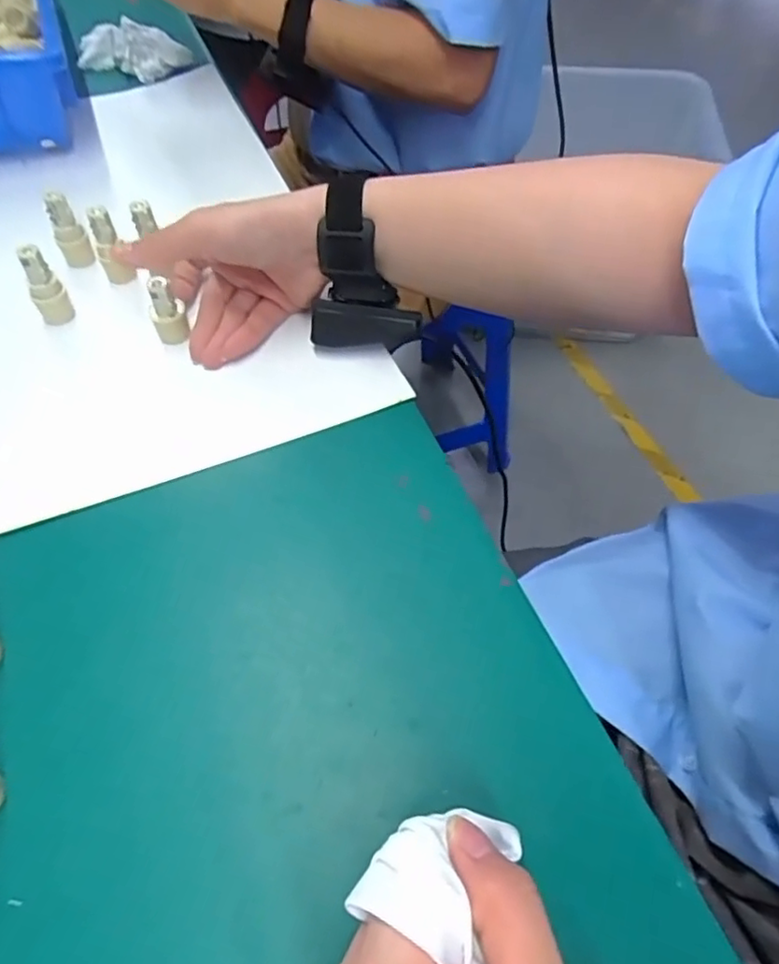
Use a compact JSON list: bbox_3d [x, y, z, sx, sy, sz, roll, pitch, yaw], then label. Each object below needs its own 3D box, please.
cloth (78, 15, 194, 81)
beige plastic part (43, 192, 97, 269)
[{"bbox_3d":[-0.263,-0.444,0.633,0.118,0.050,0.015,18,20,7],"label":"cloth"},{"bbox_3d":[-0.231,-0.179,0.443,0.021,0.050,0.015,-28,59,-17],"label":"beige plastic part"}]

